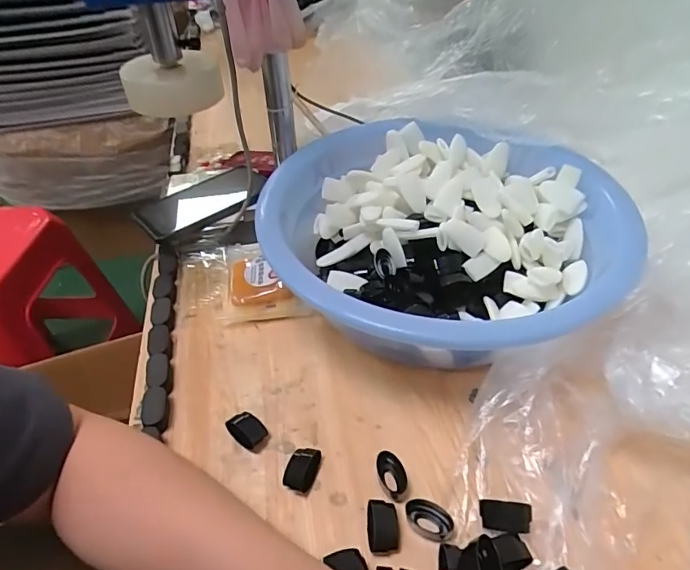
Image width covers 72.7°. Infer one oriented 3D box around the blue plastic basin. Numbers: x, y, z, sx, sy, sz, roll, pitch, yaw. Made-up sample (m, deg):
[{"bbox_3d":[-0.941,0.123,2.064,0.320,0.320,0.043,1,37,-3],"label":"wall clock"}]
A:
[{"bbox_3d":[0.089,-0.043,0.474,0.327,0.119,0.313,-1,44,1],"label":"blue plastic basin"}]

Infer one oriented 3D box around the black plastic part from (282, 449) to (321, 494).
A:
[{"bbox_3d":[-0.033,0.143,0.362,0.021,0.018,0.030,12,45,19],"label":"black plastic part"}]

